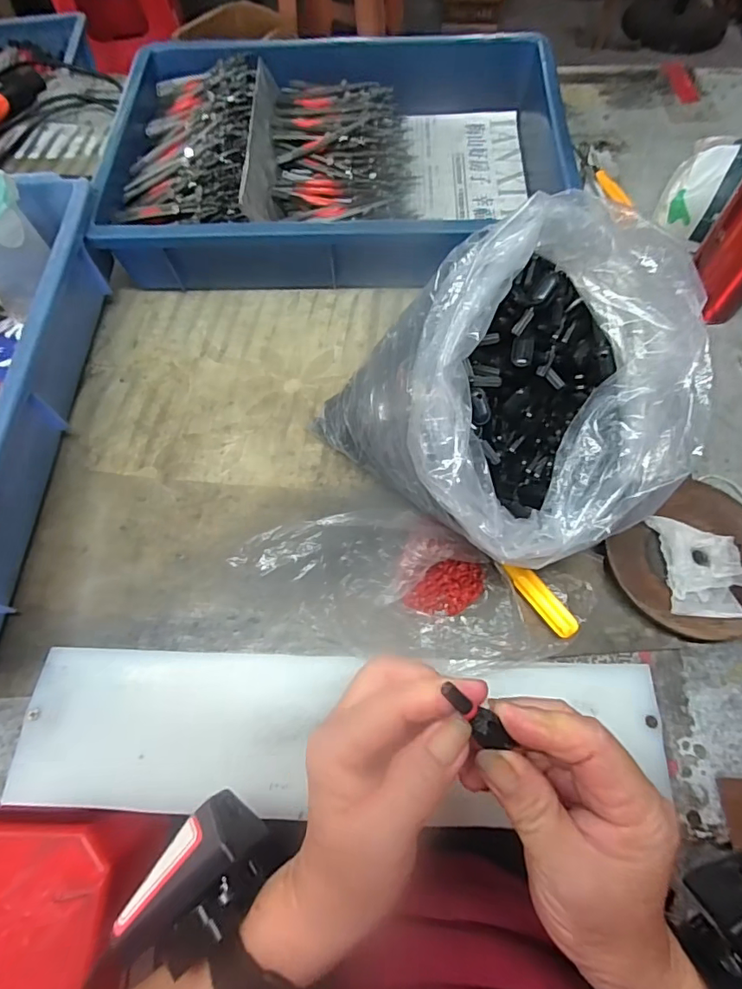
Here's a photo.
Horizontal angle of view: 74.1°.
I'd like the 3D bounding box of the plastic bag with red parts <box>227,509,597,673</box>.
[{"bbox_3d":[0.034,0.062,0.329,0.225,0.040,0.091,14,67,-7],"label":"plastic bag with red parts"}]

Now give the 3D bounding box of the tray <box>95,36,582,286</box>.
[{"bbox_3d":[-0.033,-0.338,0.492,0.415,0.079,0.287,-1,67,1],"label":"tray"}]

